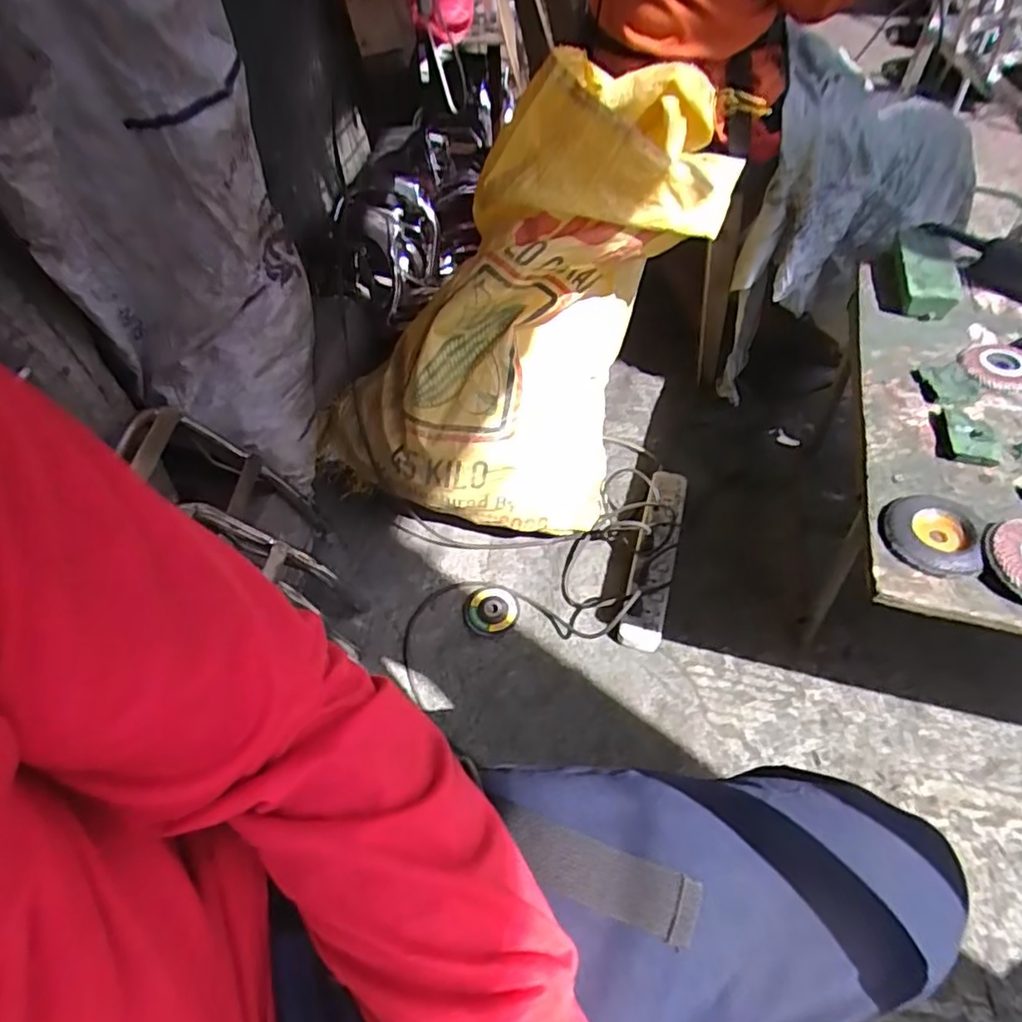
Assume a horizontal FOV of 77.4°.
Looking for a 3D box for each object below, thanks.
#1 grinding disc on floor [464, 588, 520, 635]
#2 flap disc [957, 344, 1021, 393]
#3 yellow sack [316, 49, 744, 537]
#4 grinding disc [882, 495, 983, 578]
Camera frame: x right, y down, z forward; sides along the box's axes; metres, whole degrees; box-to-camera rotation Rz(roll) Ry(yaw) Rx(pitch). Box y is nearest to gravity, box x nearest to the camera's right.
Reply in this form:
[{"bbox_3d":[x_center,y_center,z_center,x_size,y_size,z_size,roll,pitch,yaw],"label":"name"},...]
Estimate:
[{"bbox_3d":[-0.032,0.159,1.025,0.084,0.012,0.083,-7,53,-3],"label":"grinding disc on floor"},{"bbox_3d":[0.589,-0.175,0.769,0.084,0.010,0.098,30,60,23],"label":"flap disc"},{"bbox_3d":[0.001,-0.316,0.995,0.465,0.552,0.535,29,59,23],"label":"yellow sack"},{"bbox_3d":[0.407,0.019,0.618,0.076,0.012,0.094,14,55,13],"label":"grinding disc"}]

